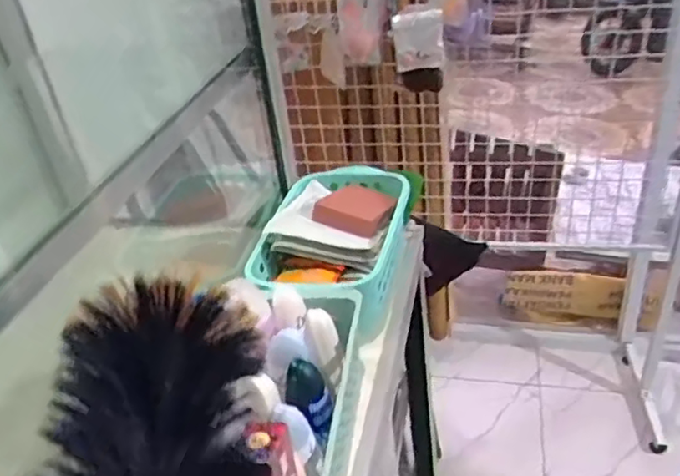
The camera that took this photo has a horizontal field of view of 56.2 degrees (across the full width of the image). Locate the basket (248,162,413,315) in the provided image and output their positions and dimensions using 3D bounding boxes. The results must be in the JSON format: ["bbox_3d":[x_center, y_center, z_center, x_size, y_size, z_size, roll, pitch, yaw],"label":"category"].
[{"bbox_3d":[-0.012,0.000,0.708,0.144,0.069,0.222,5,34,16],"label":"basket"}]

